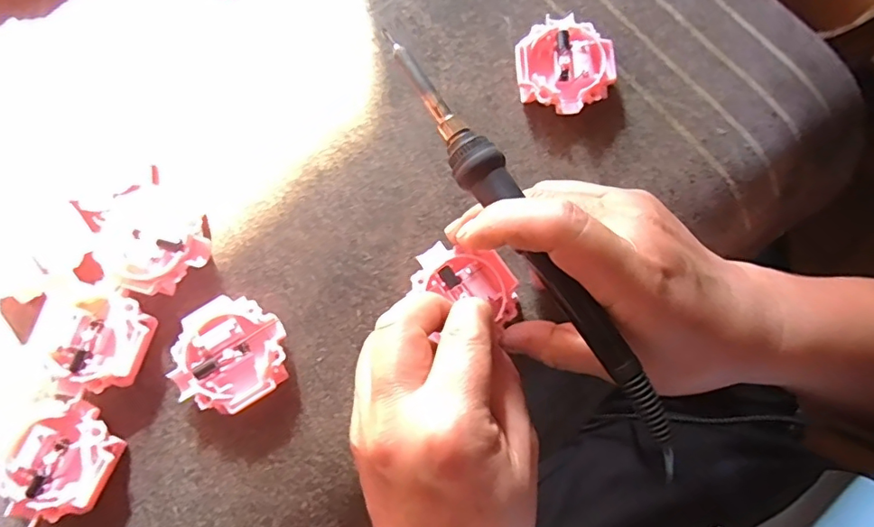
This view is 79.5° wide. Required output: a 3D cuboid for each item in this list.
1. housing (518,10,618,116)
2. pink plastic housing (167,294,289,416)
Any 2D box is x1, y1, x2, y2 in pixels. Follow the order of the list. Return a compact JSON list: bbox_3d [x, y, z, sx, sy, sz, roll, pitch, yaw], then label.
[{"bbox_3d":[0.070,-0.108,0.290,0.051,0.015,0.053,0,80,0],"label":"housing"},{"bbox_3d":[-0.102,0.045,0.260,0.054,0.016,0.052,-34,81,-5],"label":"pink plastic housing"}]

